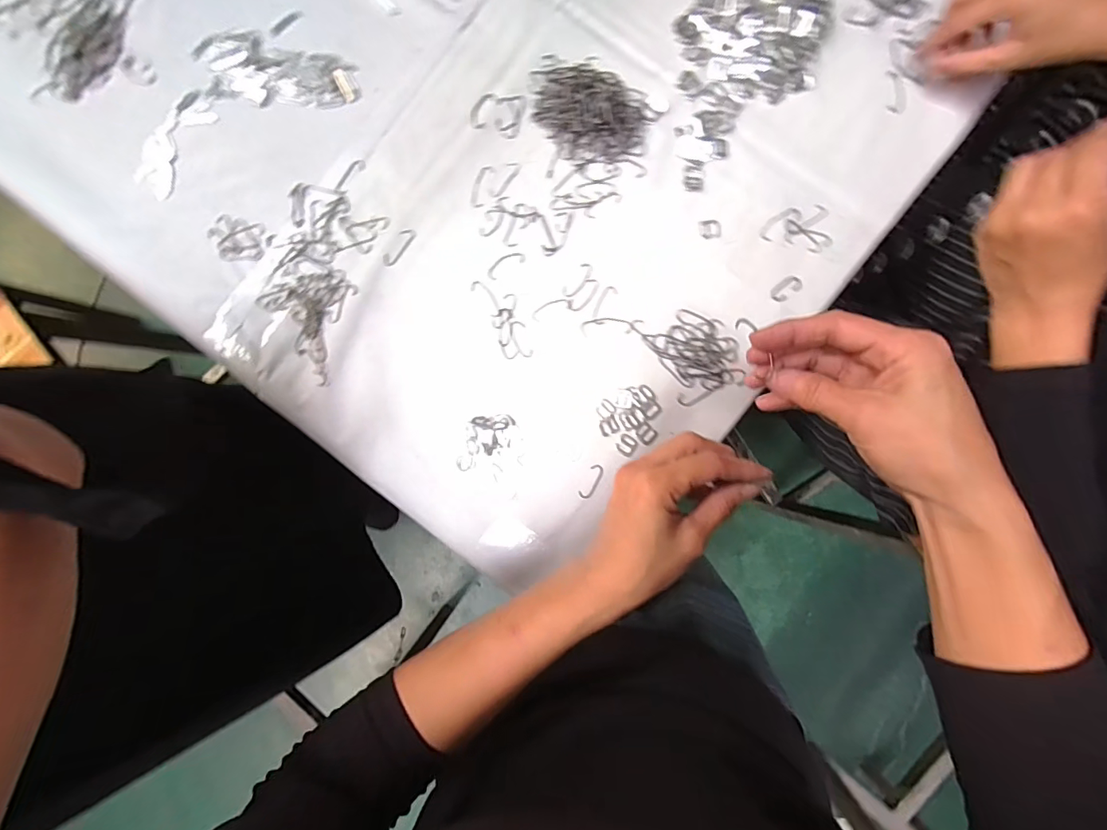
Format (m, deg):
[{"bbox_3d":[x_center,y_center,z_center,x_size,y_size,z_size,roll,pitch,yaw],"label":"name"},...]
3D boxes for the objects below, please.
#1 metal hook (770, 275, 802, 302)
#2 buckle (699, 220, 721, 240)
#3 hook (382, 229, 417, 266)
[{"bbox_3d":[0.222,-0.121,0.447,0.030,0.004,0.017,-36,87,2],"label":"metal hook"},{"bbox_3d":[0.151,-0.180,0.453,0.020,0.004,0.018,-6,88,3],"label":"buckle"},{"bbox_3d":[-0.155,-0.168,0.470,0.016,0.004,0.044,36,91,4],"label":"hook"}]

